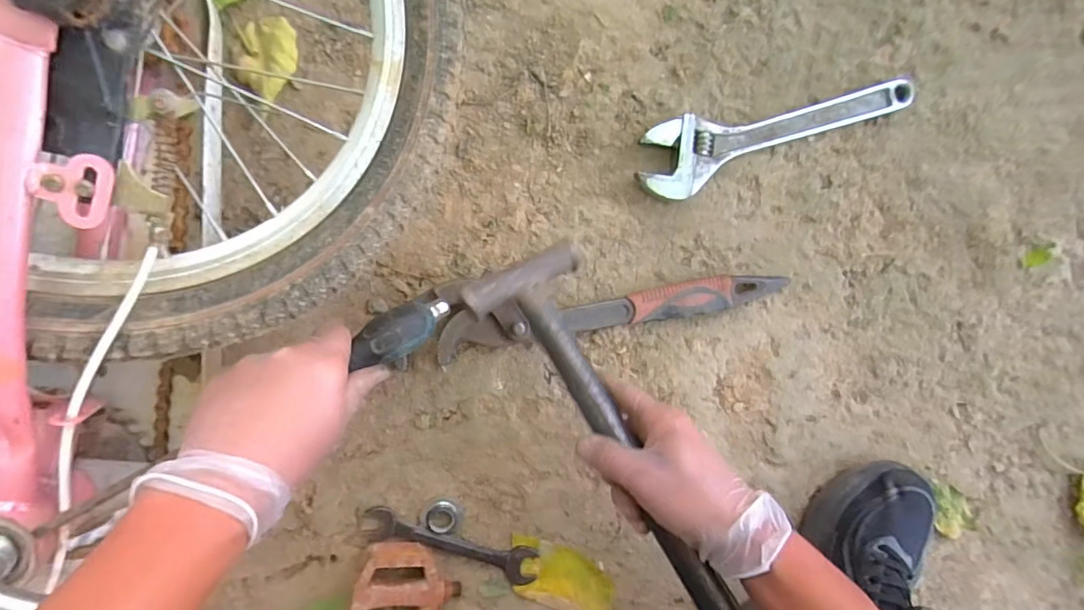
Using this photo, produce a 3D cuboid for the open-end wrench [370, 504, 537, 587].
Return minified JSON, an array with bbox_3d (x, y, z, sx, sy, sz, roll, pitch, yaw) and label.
[{"bbox_3d":[-0.079,0.217,0.462,0.157,0.009,0.032,20,88,-8],"label":"open-end wrench"}]

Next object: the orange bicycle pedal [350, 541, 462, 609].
[{"bbox_3d":[-0.117,0.249,0.445,0.091,0.034,0.075,10,90,-9],"label":"orange bicycle pedal"}]

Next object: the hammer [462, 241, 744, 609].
[{"bbox_3d":[0.075,0.126,0.361,0.090,0.025,0.375,-30,78,-7],"label":"hammer"}]

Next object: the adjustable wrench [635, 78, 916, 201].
[{"bbox_3d":[0.219,-0.173,0.487,0.284,0.021,0.066,-23,94,-7],"label":"adjustable wrench"}]

